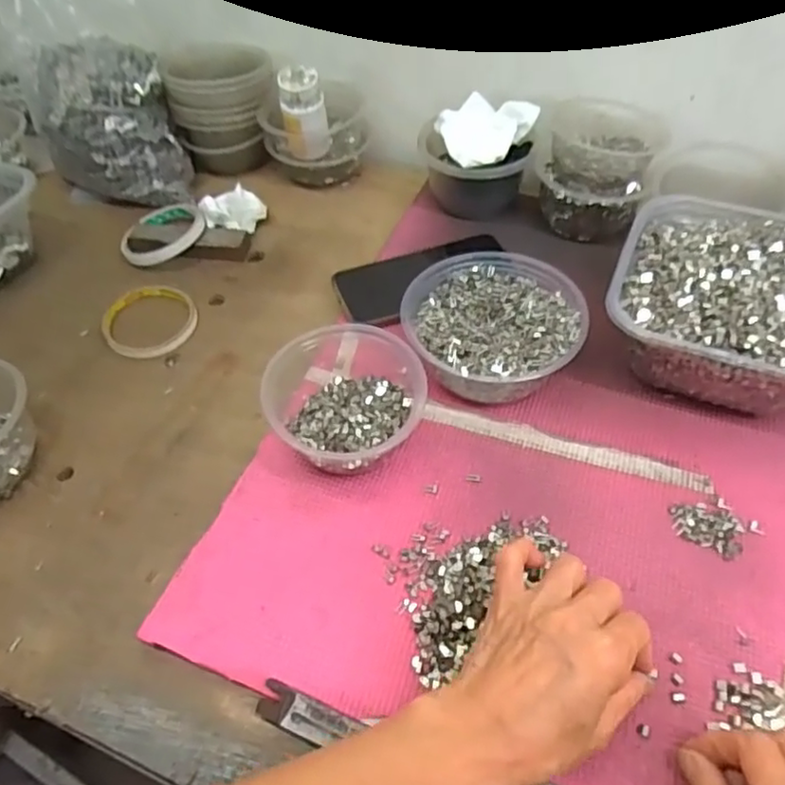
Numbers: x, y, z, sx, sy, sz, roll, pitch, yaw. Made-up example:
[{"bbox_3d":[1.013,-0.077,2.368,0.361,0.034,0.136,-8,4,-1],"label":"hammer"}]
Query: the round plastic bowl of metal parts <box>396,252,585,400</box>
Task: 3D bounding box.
[{"bbox_3d":[0.078,-0.049,0.511,0.130,0.056,0.129,-2,53,3],"label":"round plastic bowl of metal parts"}]

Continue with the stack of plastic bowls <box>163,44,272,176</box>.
[{"bbox_3d":[-0.184,-0.318,0.723,0.107,0.105,0.105,4,53,7],"label":"stack of plastic bowls"}]

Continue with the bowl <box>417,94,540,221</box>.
[{"bbox_3d":[0.080,-0.225,0.633,0.108,0.091,0.086,9,54,11],"label":"bowl"}]

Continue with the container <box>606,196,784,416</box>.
[{"bbox_3d":[0.261,-0.068,0.495,0.172,0.081,0.176,19,57,18],"label":"container"}]

